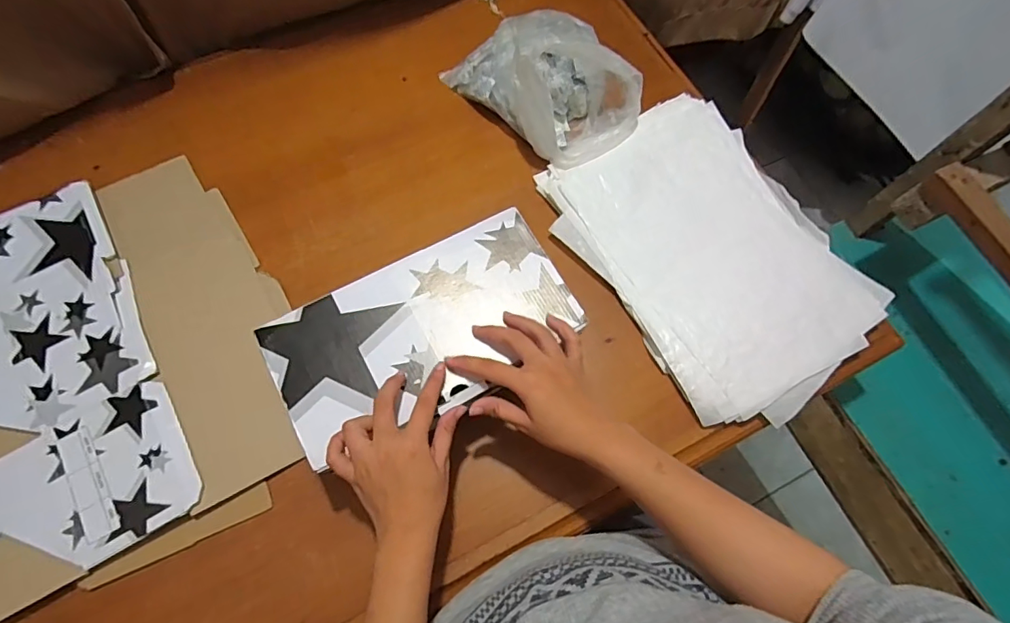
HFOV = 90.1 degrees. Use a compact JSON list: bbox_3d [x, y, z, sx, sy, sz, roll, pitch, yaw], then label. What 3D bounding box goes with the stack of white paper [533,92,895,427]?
[{"bbox_3d":[0.243,-0.075,0.599,0.270,0.024,0.372,-32,76,-12],"label":"stack of white paper"}]

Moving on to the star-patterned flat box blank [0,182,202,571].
[{"bbox_3d":[-0.481,0.059,0.527,0.201,0.011,0.413,-29,72,-11],"label":"star-patterned flat box blank"}]

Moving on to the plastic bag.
[{"bbox_3d":[0.054,-0.306,0.641,0.170,0.113,0.243,-40,73,-13],"label":"plastic bag"}]

